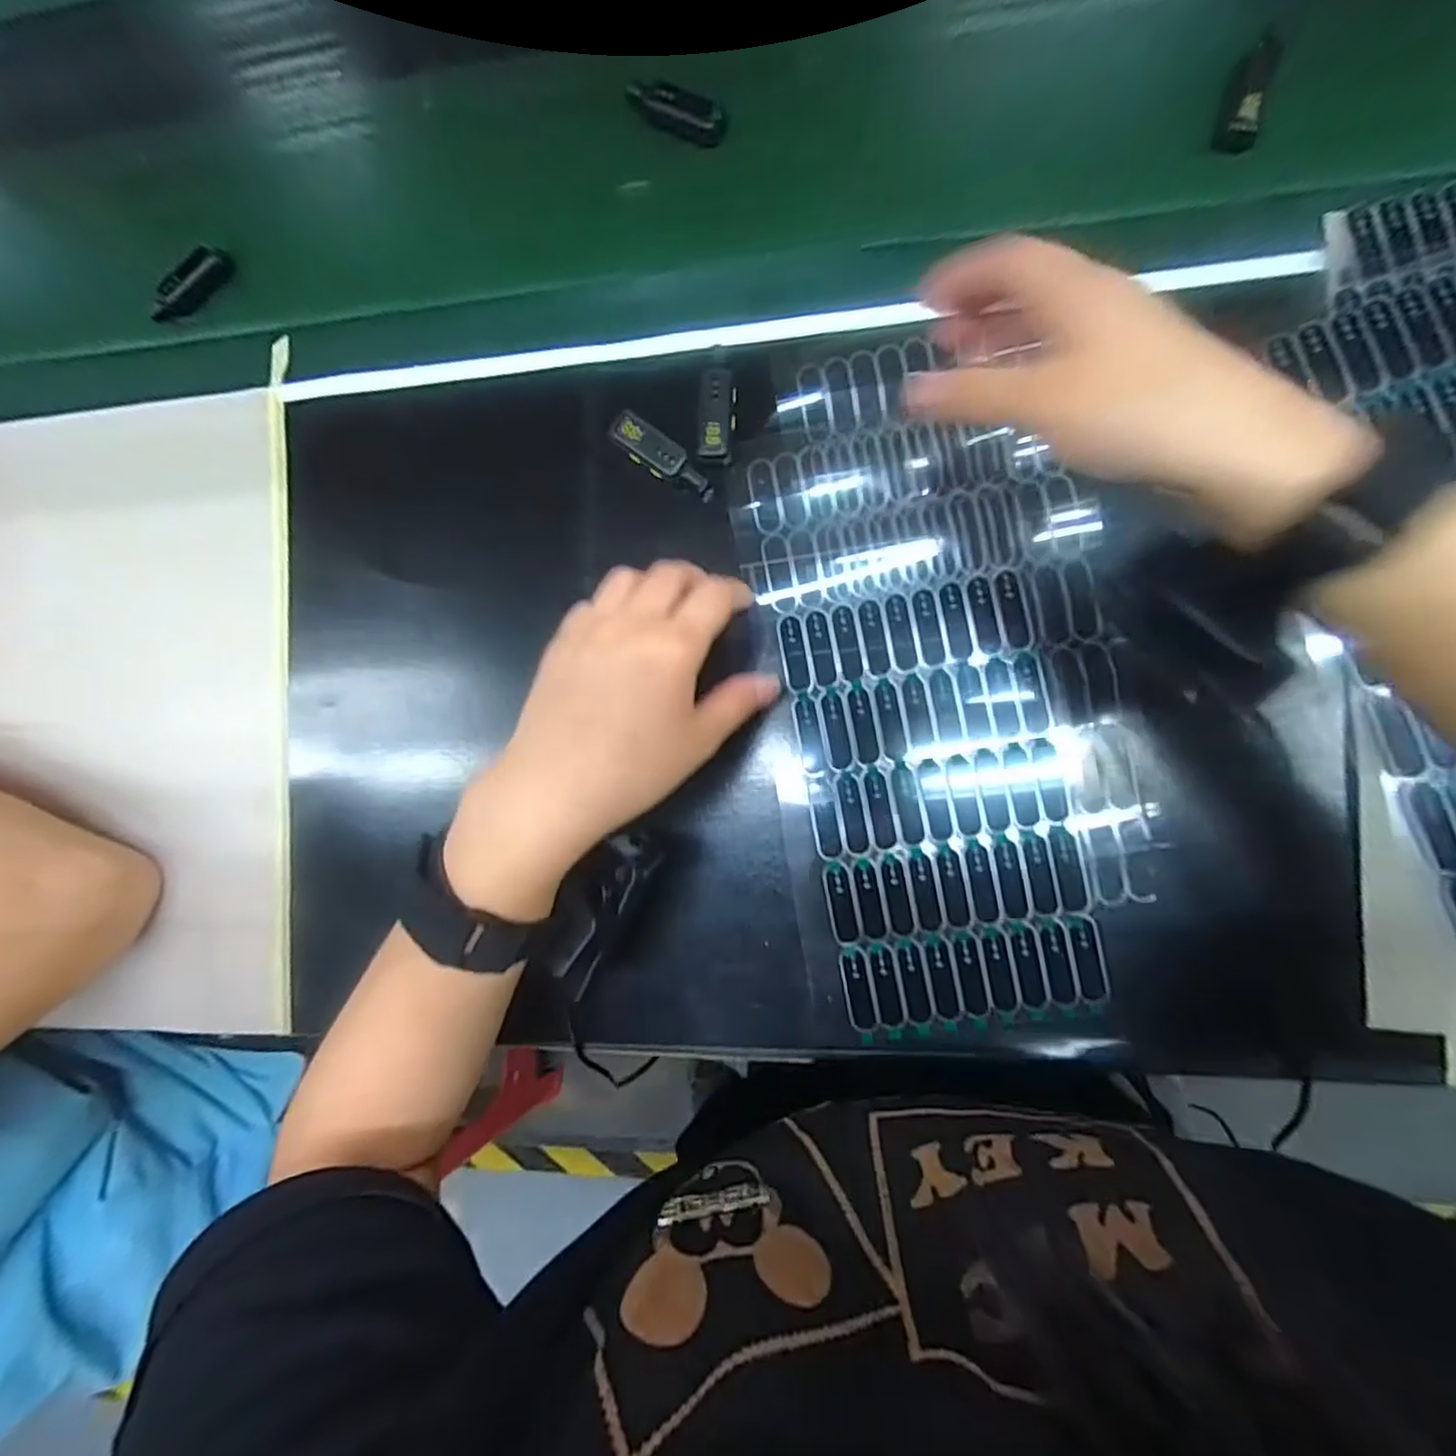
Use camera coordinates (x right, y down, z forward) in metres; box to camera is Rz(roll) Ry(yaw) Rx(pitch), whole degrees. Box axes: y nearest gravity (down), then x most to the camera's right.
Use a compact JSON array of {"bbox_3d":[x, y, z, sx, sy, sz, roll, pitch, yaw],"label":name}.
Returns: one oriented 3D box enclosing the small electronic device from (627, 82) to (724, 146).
[{"bbox_3d":[-0.029,-0.336,0.357,0.057,0.012,0.020,24,91,9],"label":"small electronic device"}]

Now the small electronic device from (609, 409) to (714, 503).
[{"bbox_3d":[-0.034,-0.138,0.333,0.063,0.005,0.019,38,94,9],"label":"small electronic device"}]

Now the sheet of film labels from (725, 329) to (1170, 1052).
[{"bbox_3d":[0.101,-0.018,0.315,0.166,0.005,0.333,-10,86,9],"label":"sheet of film labels"}]

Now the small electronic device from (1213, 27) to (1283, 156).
[{"bbox_3d":[0.248,-0.304,0.312,0.018,0.010,0.062,16,90,10],"label":"small electronic device"}]

